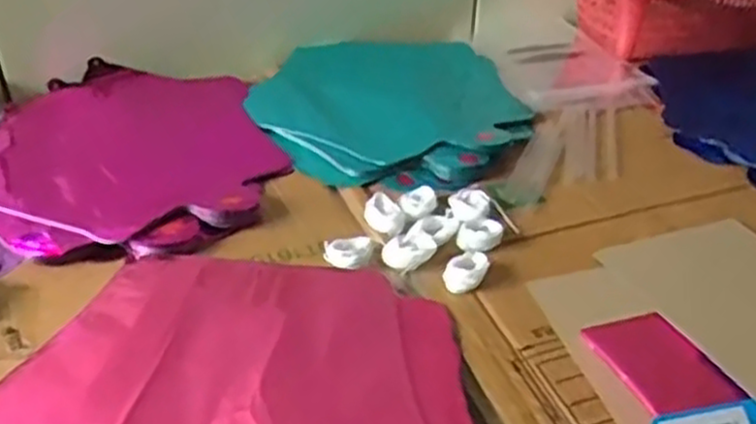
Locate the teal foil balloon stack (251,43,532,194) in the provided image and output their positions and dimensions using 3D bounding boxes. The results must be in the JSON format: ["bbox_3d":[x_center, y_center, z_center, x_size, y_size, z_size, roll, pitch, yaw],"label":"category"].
[{"bbox_3d":[0.010,-0.094,0.647,0.219,0.017,0.224,-4,36,-6],"label":"teal foil balloon stack"}]

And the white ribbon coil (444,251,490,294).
[{"bbox_3d":[0.053,0.036,0.470,0.026,0.012,0.028,0,36,0],"label":"white ribbon coil"}]

